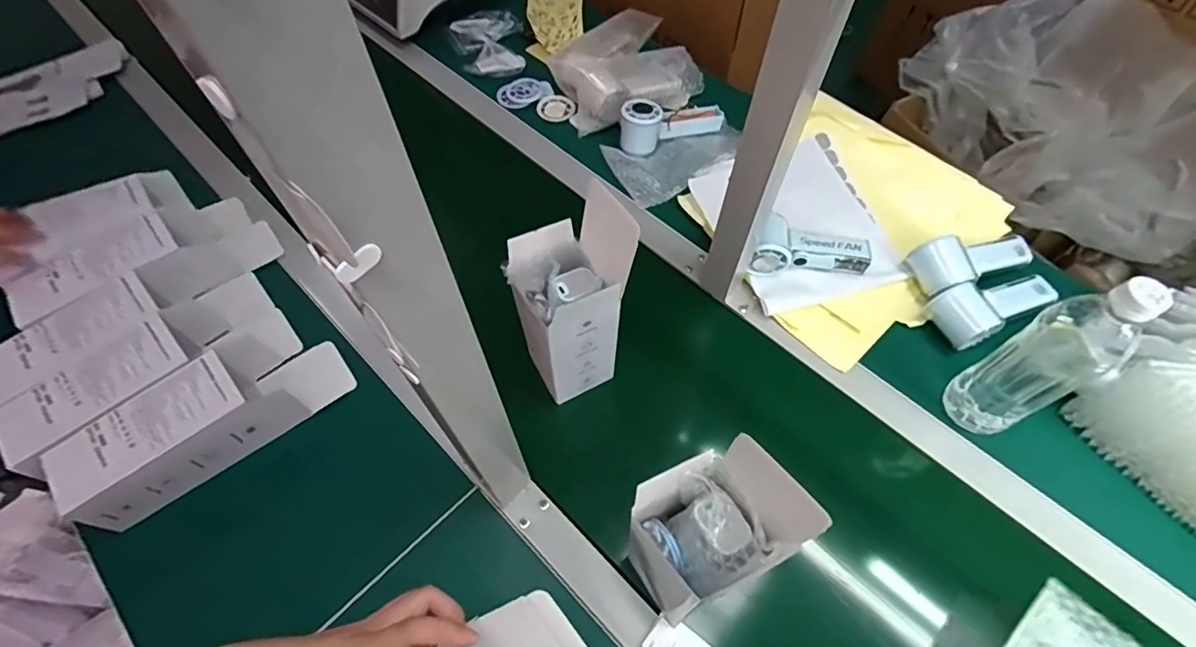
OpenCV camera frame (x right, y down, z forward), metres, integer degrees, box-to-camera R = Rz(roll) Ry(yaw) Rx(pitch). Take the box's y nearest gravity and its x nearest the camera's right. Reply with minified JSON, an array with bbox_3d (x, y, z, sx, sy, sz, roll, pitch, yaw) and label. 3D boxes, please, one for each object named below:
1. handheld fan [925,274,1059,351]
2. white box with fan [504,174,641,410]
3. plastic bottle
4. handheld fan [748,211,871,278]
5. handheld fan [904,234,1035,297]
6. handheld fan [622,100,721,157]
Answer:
[{"bbox_3d":[0.457,-0.023,0.623,0.150,0.054,0.062,-21,61,-11],"label":"handheld fan"},{"bbox_3d":[-0.026,-0.019,0.511,0.086,0.218,0.078,-24,62,-12],"label":"white box with fan"},{"bbox_3d":[0.405,0.033,0.489,0.061,0.220,0.065,-26,62,-14],"label":"plastic bottle"},{"bbox_3d":[0.252,-0.094,0.647,0.139,0.041,0.064,0,59,1],"label":"handheld fan"},{"bbox_3d":[0.454,-0.076,0.643,0.154,0.052,0.060,-12,60,-6],"label":"handheld fan"},{"bbox_3d":[0.106,-0.282,0.767,0.149,0.056,0.067,-4,59,-2],"label":"handheld fan"}]

